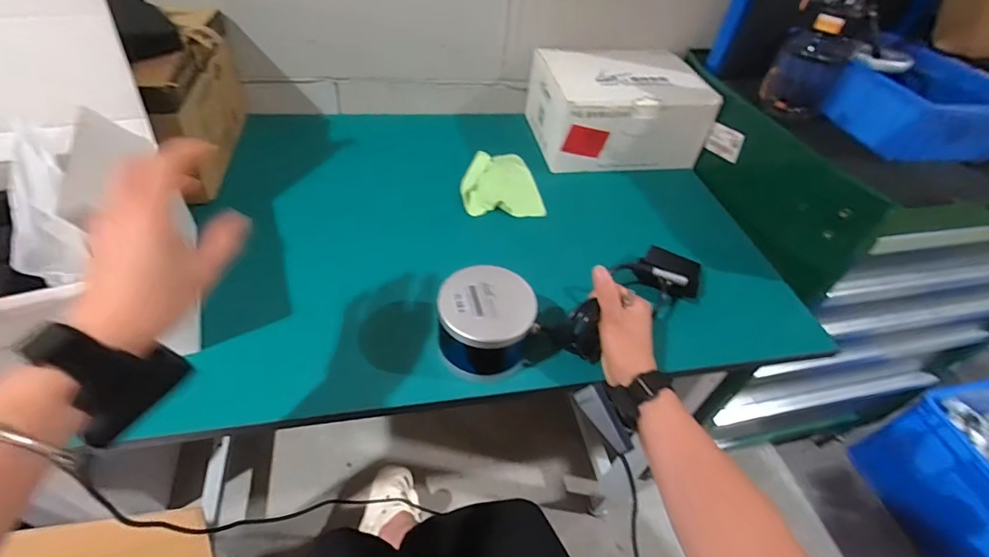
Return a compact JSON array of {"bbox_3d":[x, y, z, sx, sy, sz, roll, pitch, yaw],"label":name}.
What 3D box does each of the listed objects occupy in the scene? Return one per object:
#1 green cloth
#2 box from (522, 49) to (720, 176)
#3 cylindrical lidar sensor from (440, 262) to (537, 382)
[{"bbox_3d":[0.007,-0.154,0.748,0.122,0.012,0.159,-3,47,-10],"label":"green cloth"},{"bbox_3d":[0.213,-0.305,0.829,0.266,0.129,0.211,-6,47,-12],"label":"box"},{"bbox_3d":[-0.011,0.047,0.499,0.095,0.077,0.091,3,46,-3],"label":"cylindrical lidar sensor"}]

